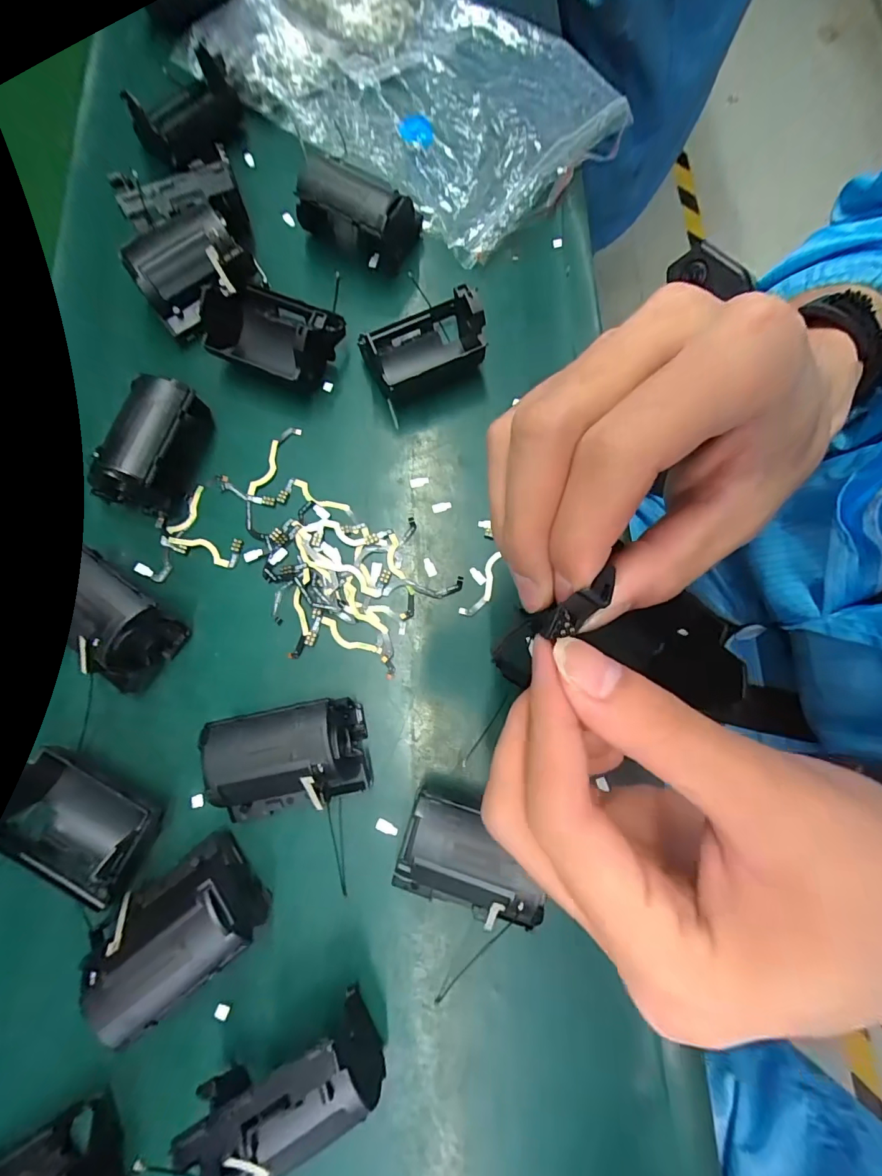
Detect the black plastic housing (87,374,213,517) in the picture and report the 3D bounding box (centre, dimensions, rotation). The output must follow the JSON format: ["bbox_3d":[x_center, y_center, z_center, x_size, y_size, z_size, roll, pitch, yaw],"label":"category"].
[{"bbox_3d":[-0.165,-0.081,0.264,0.048,0.039,0.070,13,77,4],"label":"black plastic housing"}]

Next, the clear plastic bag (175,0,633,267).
[{"bbox_3d":[-0.026,-0.371,0.336,0.292,0.028,0.182,37,80,9],"label":"clear plastic bag"}]

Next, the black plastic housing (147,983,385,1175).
[{"bbox_3d":[-0.064,0.214,0.194,0.070,0.047,0.040,-28,78,-6],"label":"black plastic housing"}]

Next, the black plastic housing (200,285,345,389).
[{"bbox_3d":[-0.103,-0.159,0.284,0.081,0.038,0.052,16,77,5],"label":"black plastic housing"}]

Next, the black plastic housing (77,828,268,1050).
[{"bbox_3d":[-0.121,0.155,0.210,0.067,0.041,0.048,-39,79,-8],"label":"black plastic housing"}]

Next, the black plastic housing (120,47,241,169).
[{"bbox_3d":[-0.178,-0.335,0.321,0.071,0.034,0.051,-39,81,-10],"label":"black plastic housing"}]

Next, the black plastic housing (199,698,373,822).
[{"bbox_3d":[-0.074,0.082,0.228,0.070,0.042,0.046,-11,76,-2],"label":"black plastic housing"}]

